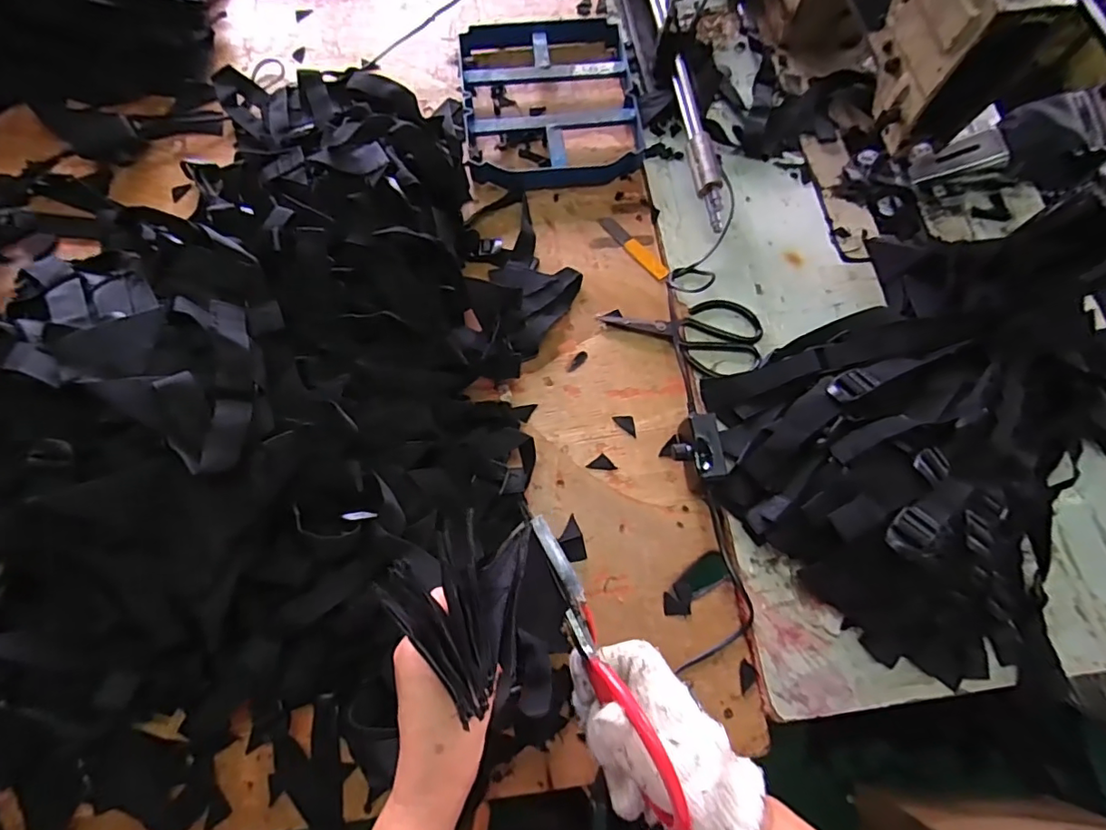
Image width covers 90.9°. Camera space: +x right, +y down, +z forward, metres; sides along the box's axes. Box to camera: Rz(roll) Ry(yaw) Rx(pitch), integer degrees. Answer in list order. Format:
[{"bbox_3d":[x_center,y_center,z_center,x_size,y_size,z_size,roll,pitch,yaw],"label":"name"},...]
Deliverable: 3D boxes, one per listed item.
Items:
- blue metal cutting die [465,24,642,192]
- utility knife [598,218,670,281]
[{"bbox_3d":[-0.001,-0.402,0.698,0.229,0.035,0.251,-8,72,-4],"label":"blue metal cutting die"},{"bbox_3d":[0.095,-0.200,0.648,0.020,0.005,0.108,-41,77,-13],"label":"utility knife"}]

